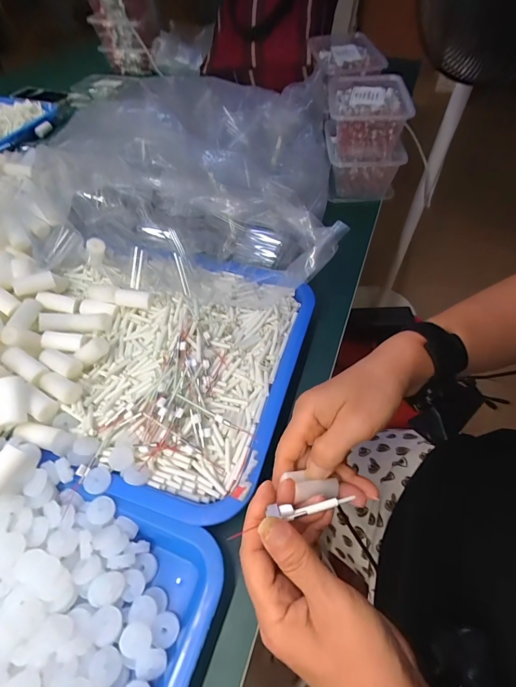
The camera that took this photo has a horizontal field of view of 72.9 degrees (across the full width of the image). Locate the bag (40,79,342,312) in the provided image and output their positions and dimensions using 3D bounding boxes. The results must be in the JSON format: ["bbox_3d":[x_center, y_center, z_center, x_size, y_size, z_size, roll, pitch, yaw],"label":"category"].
[{"bbox_3d":[-0.055,-0.239,0.487,0.343,0.103,0.389,10,55,10],"label":"bag"}]

